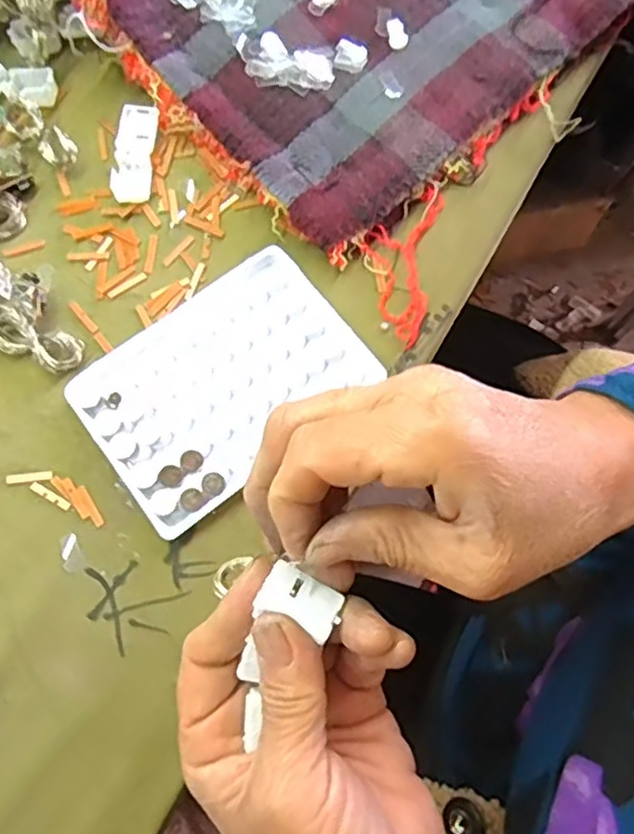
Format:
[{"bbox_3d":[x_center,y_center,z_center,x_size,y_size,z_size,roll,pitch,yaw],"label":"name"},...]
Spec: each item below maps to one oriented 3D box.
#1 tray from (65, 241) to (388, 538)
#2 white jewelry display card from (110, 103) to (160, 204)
[{"bbox_3d":[-0.046,-0.018,0.324,0.130,0.013,0.094,-37,78,-11],"label":"tray"},{"bbox_3d":[-0.100,-0.144,0.363,0.020,0.009,0.057,3,74,0],"label":"white jewelry display card"}]

